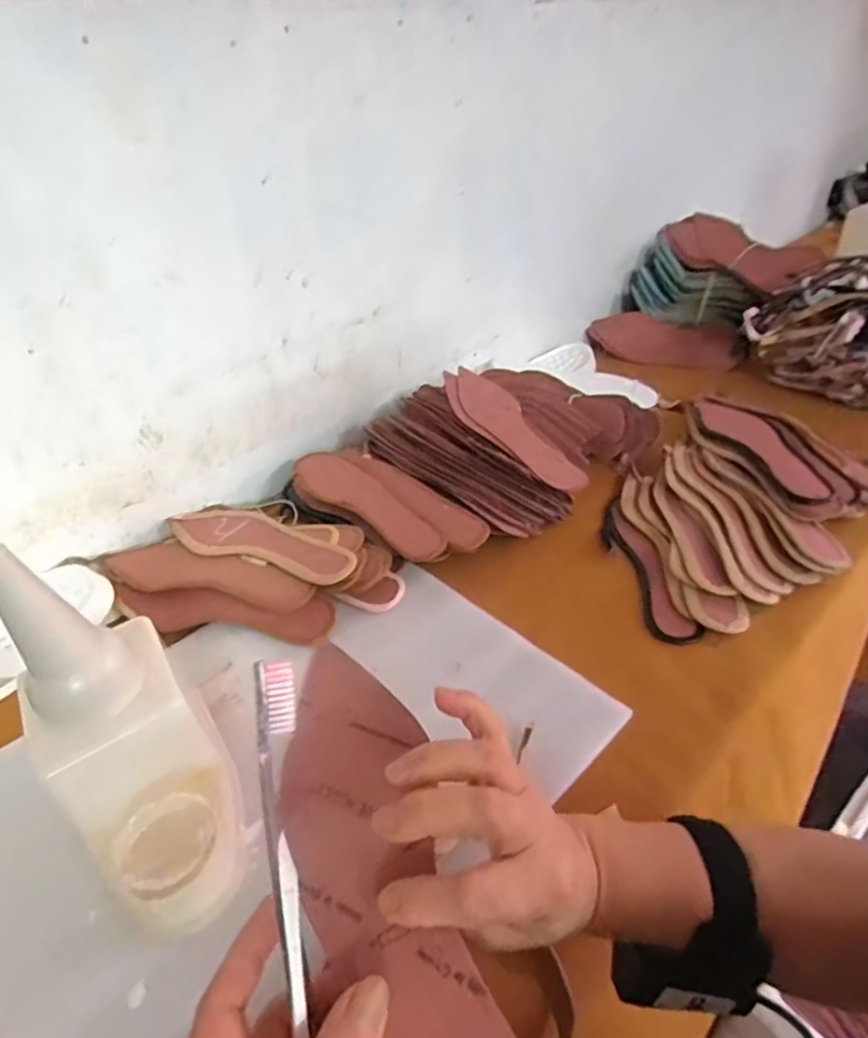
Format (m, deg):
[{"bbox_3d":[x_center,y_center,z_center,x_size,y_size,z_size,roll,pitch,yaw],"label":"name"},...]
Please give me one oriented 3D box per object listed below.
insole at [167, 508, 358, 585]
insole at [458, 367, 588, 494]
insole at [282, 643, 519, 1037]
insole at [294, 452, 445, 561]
[{"bbox_3d":[-0.192,0.027,0.645,0.243,0.009,0.073,18,43,30],"label":"insole"},{"bbox_3d":[0.097,-0.119,0.745,0.073,0.015,0.256,-22,54,-19],"label":"insole"},{"bbox_3d":[-0.017,0.163,0.254,0.070,0.007,0.252,-19,45,-15],"label":"insole"},{"bbox_3d":[-0.077,-0.023,0.688,0.231,0.012,0.064,33,52,30],"label":"insole"}]

